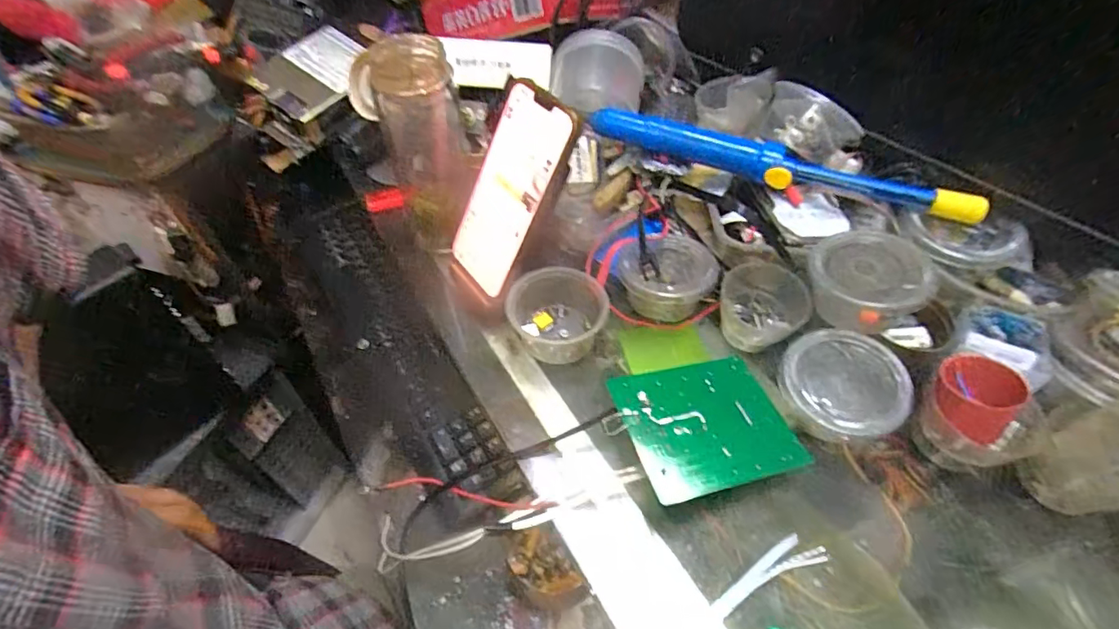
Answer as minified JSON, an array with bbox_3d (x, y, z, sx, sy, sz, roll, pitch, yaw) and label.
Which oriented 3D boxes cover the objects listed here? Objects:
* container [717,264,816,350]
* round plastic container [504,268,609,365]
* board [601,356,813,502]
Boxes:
[{"bbox_3d":[0.158,-0.005,0.414,0.066,0.043,0.057,29,55,24],"label":"container"},{"bbox_3d":[-0.002,-0.001,0.421,0.077,0.045,0.069,-6,49,-5],"label":"round plastic container"},{"bbox_3d":[0.101,0.075,0.361,0.114,0.007,0.092,-7,50,-19],"label":"board"}]

